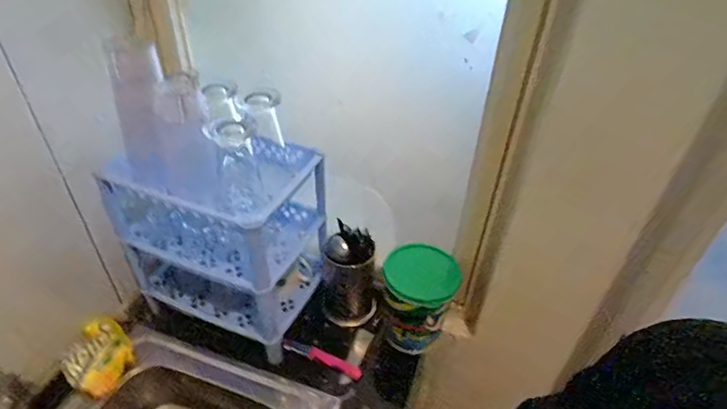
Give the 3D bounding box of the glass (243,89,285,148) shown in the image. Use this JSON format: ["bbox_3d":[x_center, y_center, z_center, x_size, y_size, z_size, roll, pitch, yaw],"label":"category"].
[{"bbox_3d":[-0.159,-0.133,0.705,0.055,0.102,0.060,-8,39,-13],"label":"glass"}]

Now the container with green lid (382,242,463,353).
[{"bbox_3d":[0.099,0.164,0.794,0.122,0.144,0.138,17,40,18],"label":"container with green lid"}]

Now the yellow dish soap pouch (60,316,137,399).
[{"bbox_3d":[-0.471,0.266,0.778,0.133,0.035,0.109,27,43,28],"label":"yellow dish soap pouch"}]

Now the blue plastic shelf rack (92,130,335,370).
[{"bbox_3d":[-0.249,0.055,0.811,0.296,0.360,0.213,16,39,16],"label":"blue plastic shelf rack"}]

